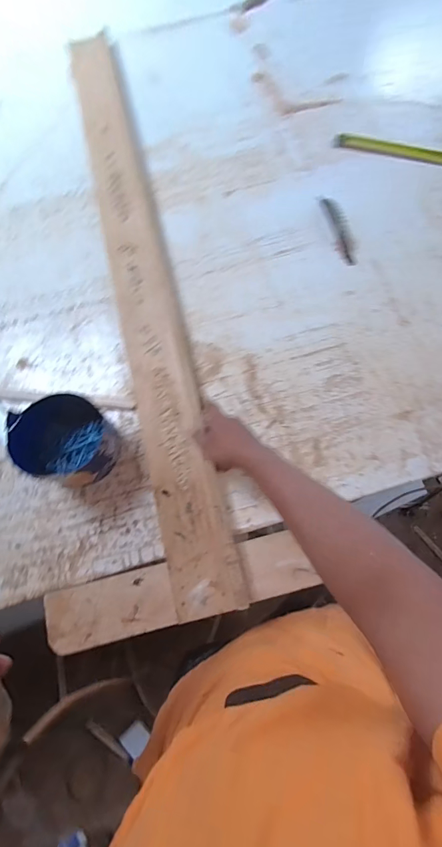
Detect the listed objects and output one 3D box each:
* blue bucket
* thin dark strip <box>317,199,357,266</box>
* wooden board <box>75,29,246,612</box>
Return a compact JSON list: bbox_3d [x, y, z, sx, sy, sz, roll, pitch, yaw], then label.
[{"bbox_3d":[-0.235,0.031,0.581,0.125,0.111,0.122,-42,78,-10],"label":"blue bucket"},{"bbox_3d":[0.231,-0.379,0.731,0.036,0.014,0.160,-13,74,-3],"label":"thin dark strip"},{"bbox_3d":[-0.144,-0.279,0.705,0.112,0.025,1.172,-13,74,-3],"label":"wooden board"}]

